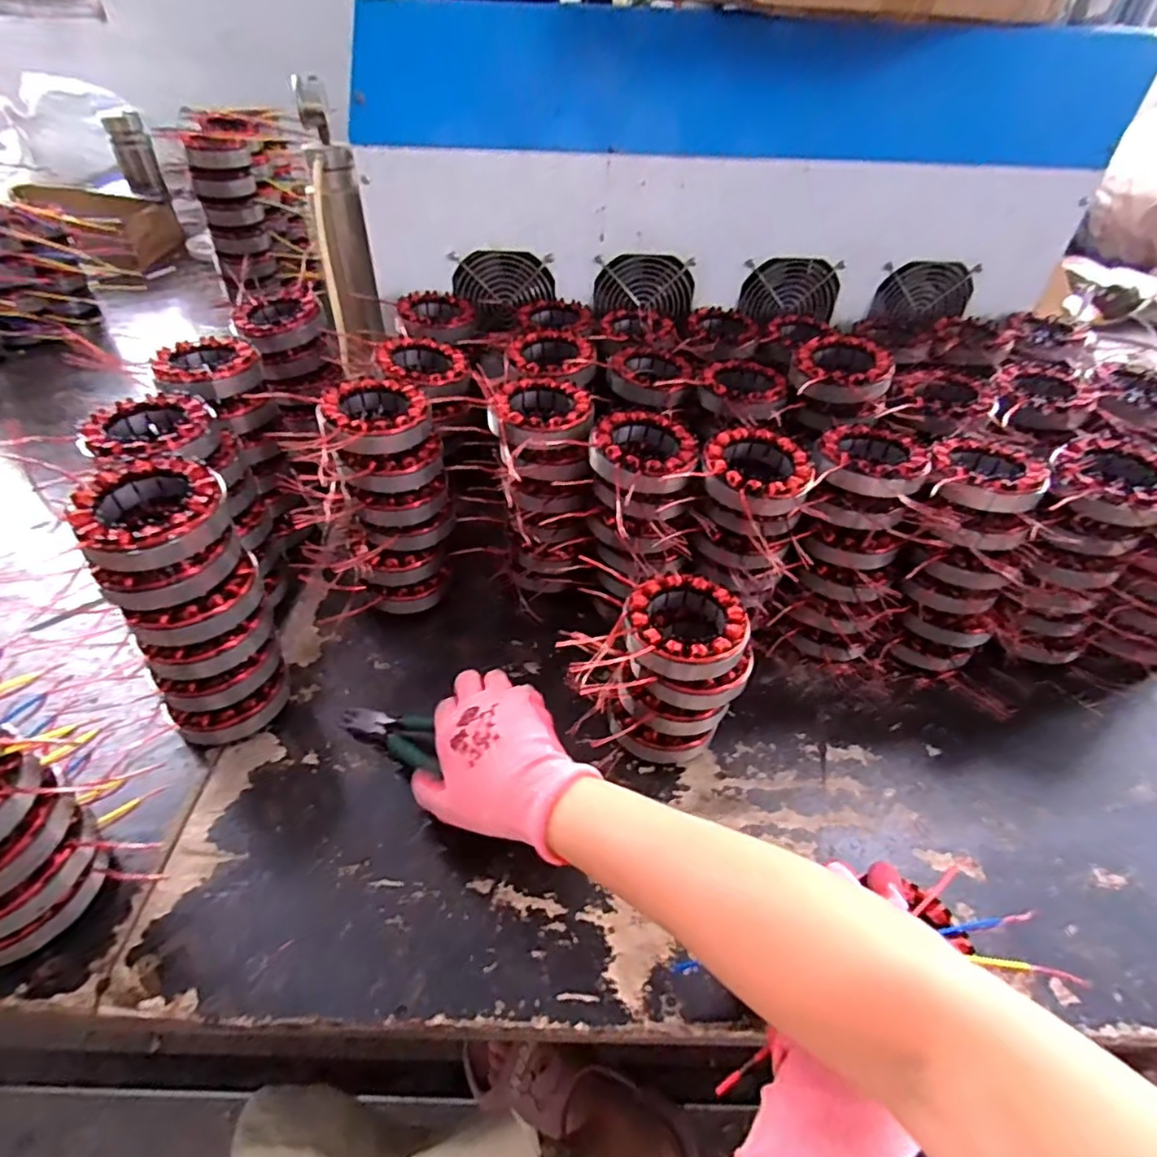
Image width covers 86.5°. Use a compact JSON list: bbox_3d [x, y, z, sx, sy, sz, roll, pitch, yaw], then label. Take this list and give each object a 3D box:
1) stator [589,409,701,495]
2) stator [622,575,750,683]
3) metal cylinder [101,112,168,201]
[{"bbox_3d":[0.053,-0.105,0.497,0.083,0.022,0.090,9,44,6],"label":"stator"},{"bbox_3d":[0.078,0.036,0.447,0.086,0.031,0.084,2,43,-2],"label":"stator"},{"bbox_3d":[-0.910,-0.865,1.268,0.072,0.136,0.072,-18,48,-22],"label":"metal cylinder"}]

